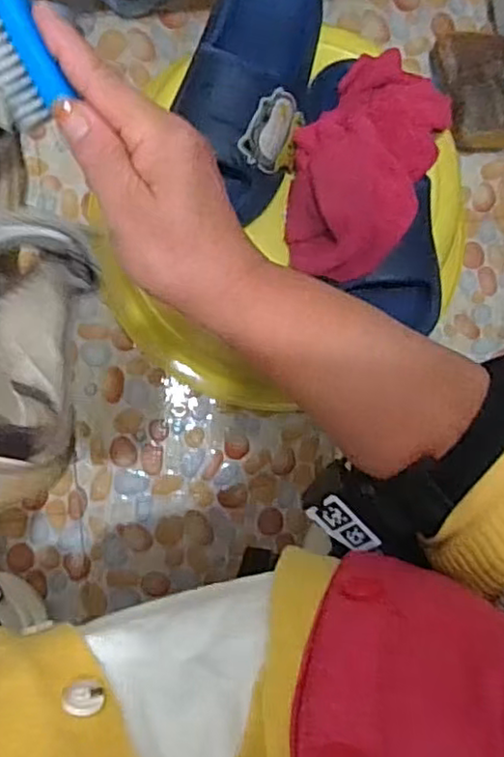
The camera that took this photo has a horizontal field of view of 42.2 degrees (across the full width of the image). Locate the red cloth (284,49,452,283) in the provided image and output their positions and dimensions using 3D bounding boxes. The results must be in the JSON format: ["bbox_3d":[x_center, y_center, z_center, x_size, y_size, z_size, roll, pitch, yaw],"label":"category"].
[{"bbox_3d":[0.100,-0.195,0.577,0.112,0.092,0.208,30,87,-4],"label":"red cloth"}]

